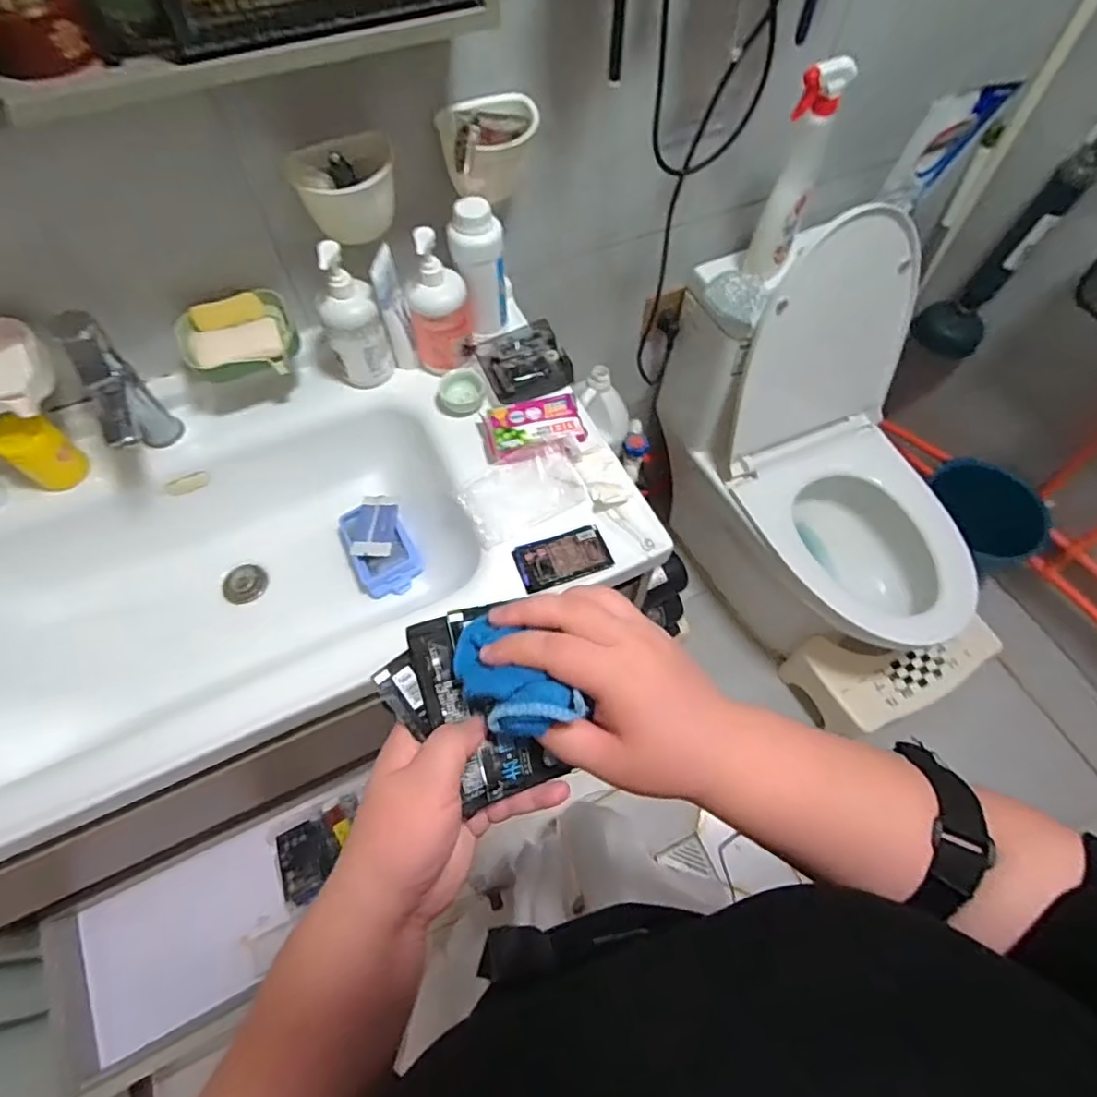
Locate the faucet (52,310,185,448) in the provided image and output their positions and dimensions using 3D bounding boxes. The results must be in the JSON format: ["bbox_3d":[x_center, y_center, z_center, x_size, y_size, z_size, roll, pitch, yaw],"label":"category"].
[{"bbox_3d":[-0.481,-0.161,0.683,0.046,0.184,0.123,-27,65,-15],"label":"faucet"}]

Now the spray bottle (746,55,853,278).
[{"bbox_3d":[0.361,-0.541,0.867,0.062,0.297,0.101,22,63,11],"label":"spray bottle"}]

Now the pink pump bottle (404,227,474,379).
[{"bbox_3d":[-0.136,-0.309,0.739,0.077,0.162,0.065,-7,61,-4],"label":"pink pump bottle"}]

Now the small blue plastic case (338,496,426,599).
[{"bbox_3d":[-0.231,-0.007,0.818,0.085,0.036,0.144,-24,64,-13],"label":"small blue plastic case"}]

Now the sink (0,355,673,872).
[{"bbox_3d":[-0.358,0.040,0.793,0.870,0.254,0.448,-23,63,-13],"label":"sink"}]

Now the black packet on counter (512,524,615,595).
[{"bbox_3d":[0.017,0.010,0.679,0.102,0.013,0.060,-16,62,-9],"label":"black packet on counter"}]

